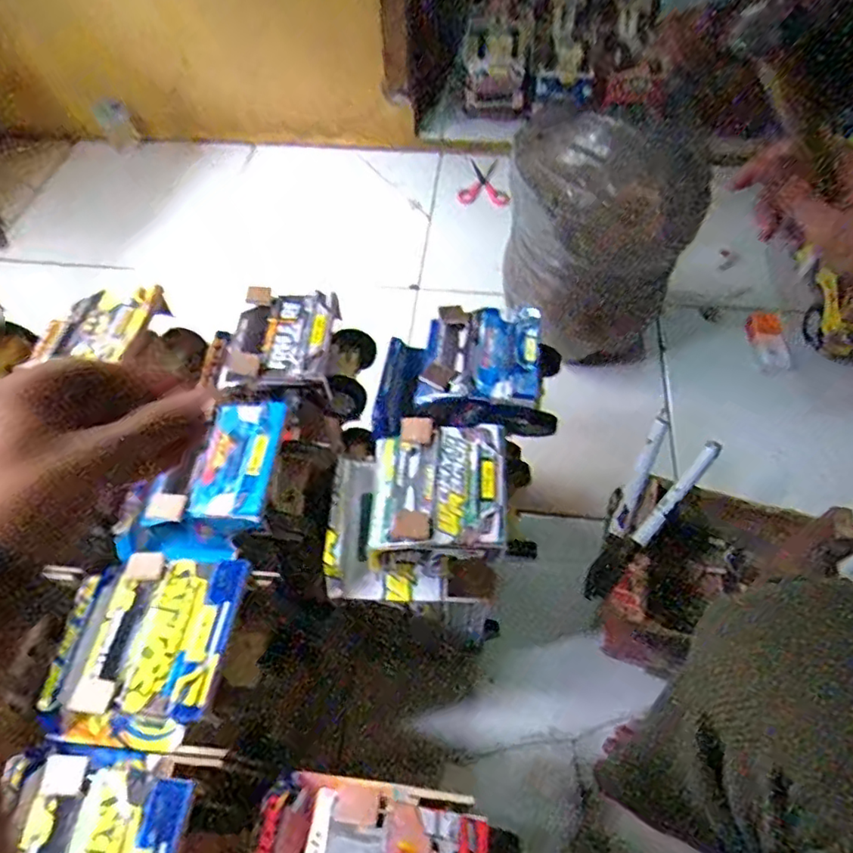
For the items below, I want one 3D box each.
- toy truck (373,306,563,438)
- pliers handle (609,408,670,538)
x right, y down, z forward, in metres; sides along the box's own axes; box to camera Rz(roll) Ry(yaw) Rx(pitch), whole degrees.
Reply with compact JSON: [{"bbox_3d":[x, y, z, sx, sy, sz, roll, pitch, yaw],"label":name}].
[{"bbox_3d":[0.038,-0.043,0.555,0.172,0.077,0.115,2,57,2],"label":"toy truck"},{"bbox_3d":[0.229,0.047,0.630,0.016,0.021,0.158,24,60,16],"label":"pliers handle"}]

